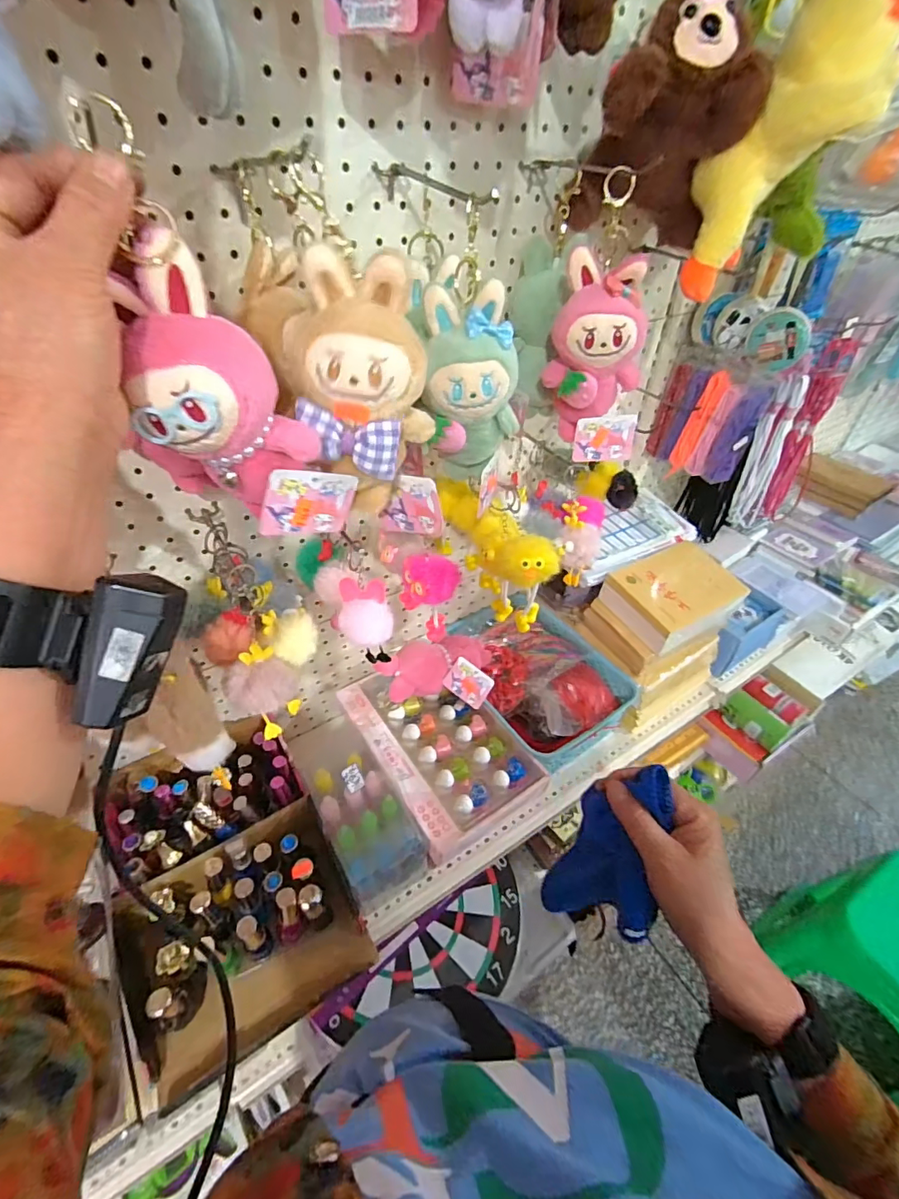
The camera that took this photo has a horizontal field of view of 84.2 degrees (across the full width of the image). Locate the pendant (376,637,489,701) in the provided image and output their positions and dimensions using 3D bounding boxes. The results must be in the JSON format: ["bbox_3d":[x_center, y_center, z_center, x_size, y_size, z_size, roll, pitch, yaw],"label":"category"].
[{"bbox_3d":[-0.018,0.096,0.716,0.165,0.062,0.068,-18,46,-19],"label":"pendant"}]

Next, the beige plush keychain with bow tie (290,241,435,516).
[{"bbox_3d":[-0.056,-0.131,0.322,0.081,0.146,0.052,-9,44,-11],"label":"beige plush keychain with bow tie"}]

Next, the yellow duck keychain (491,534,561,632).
[{"bbox_3d":[0.076,-0.018,0.541,0.071,0.125,0.061,5,43,5],"label":"yellow duck keychain"}]

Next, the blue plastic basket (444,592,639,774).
[{"bbox_3d":[0.127,0.112,0.767,0.198,0.083,0.252,-23,48,-23],"label":"blue plastic basket"}]

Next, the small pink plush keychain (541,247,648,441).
[{"bbox_3d":[0.137,-0.231,0.471,0.081,0.152,0.053,16,45,16],"label":"small pink plush keychain"}]

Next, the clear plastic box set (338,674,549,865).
[{"bbox_3d":[-0.017,0.188,0.680,0.169,0.042,0.264,-24,48,-24],"label":"clear plastic box set"}]

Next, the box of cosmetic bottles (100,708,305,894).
[{"bbox_3d":[-0.308,0.250,0.633,0.220,0.063,0.135,-20,46,-21],"label":"box of cosmetic bottles"}]

